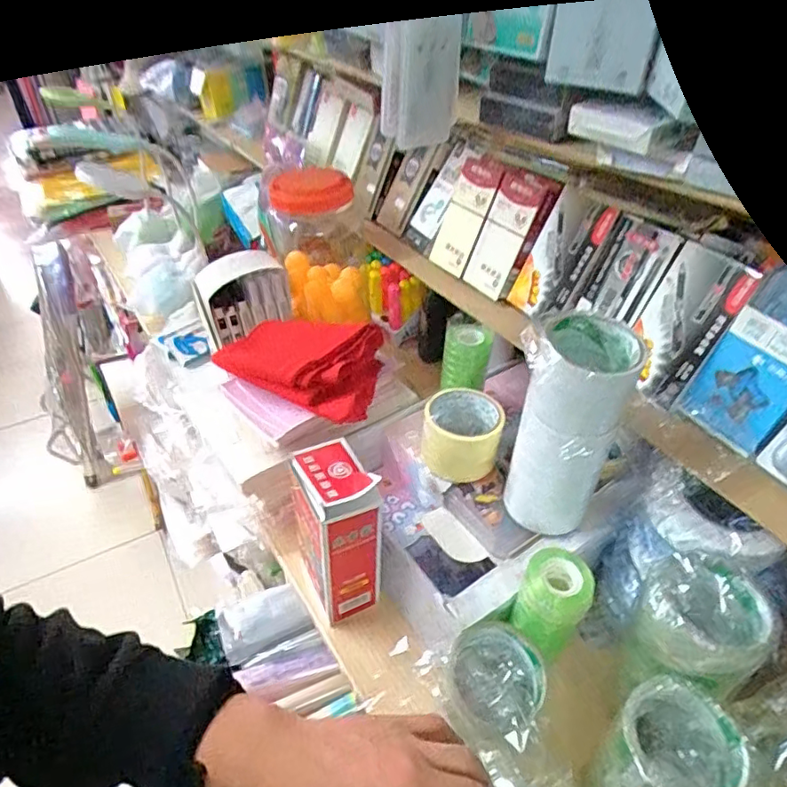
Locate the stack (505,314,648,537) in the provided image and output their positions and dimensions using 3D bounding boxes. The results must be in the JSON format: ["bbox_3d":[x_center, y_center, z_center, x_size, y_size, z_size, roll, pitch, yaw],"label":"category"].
[{"bbox_3d":[0.170,0.038,0.545,0.083,0.211,0.097,32,50,31],"label":"stack"}]

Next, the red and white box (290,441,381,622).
[{"bbox_3d":[-0.062,0.141,0.578,0.071,0.187,0.100,-16,44,-19],"label":"red and white box"}]

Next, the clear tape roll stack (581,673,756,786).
[{"bbox_3d":[0.207,0.295,0.435,0.095,0.126,0.090,-30,50,-31],"label":"clear tape roll stack"}]

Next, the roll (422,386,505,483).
[{"bbox_3d":[0.082,0.048,0.652,0.085,0.068,0.089,0,41,0],"label":"roll"}]

